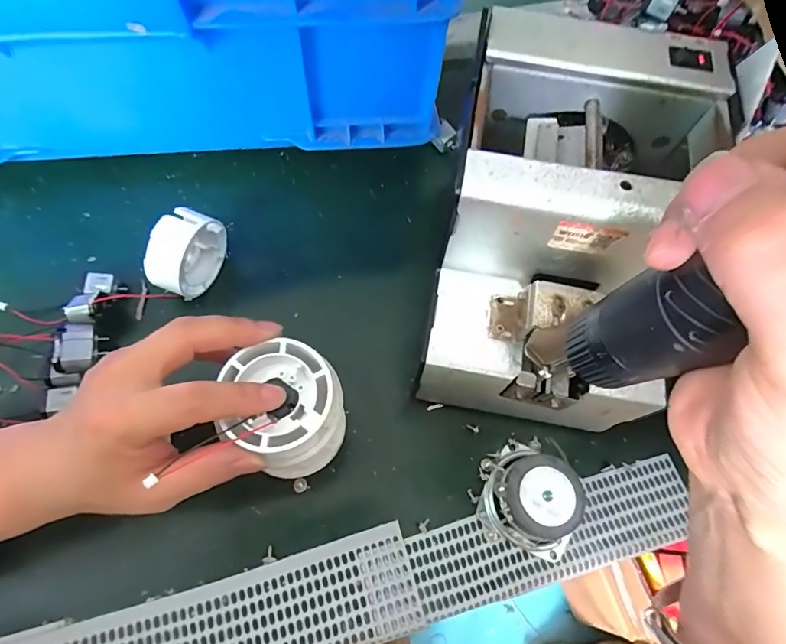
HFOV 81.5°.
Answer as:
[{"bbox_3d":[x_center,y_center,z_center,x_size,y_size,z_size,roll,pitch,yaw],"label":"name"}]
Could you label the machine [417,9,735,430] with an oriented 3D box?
[{"bbox_3d":[0.089,-0.035,0.258,0.124,0.166,0.154,8,64,1],"label":"machine"}]

